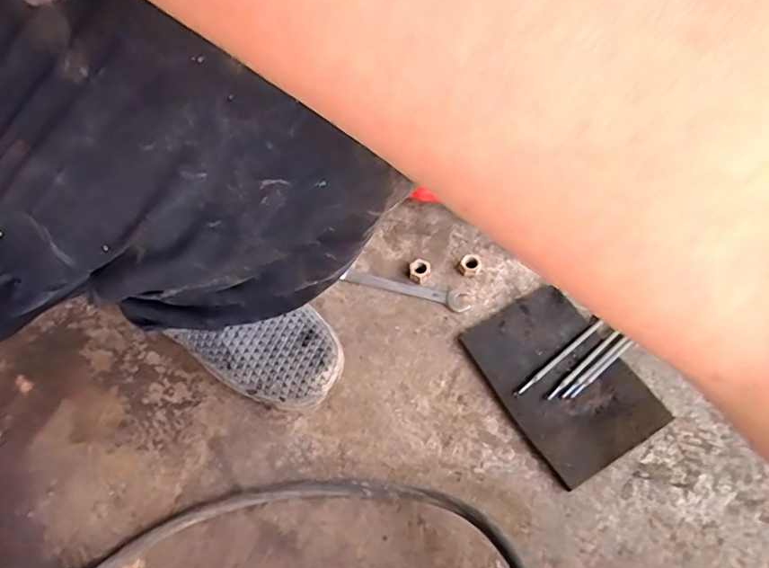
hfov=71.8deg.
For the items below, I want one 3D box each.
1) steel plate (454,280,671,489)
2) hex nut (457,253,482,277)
[{"bbox_3d":[0.169,0.090,0.513,0.120,0.008,0.170,-30,63,-10],"label":"steel plate"},{"bbox_3d":[0.092,-0.020,0.571,0.024,0.013,0.025,13,61,9],"label":"hex nut"}]

